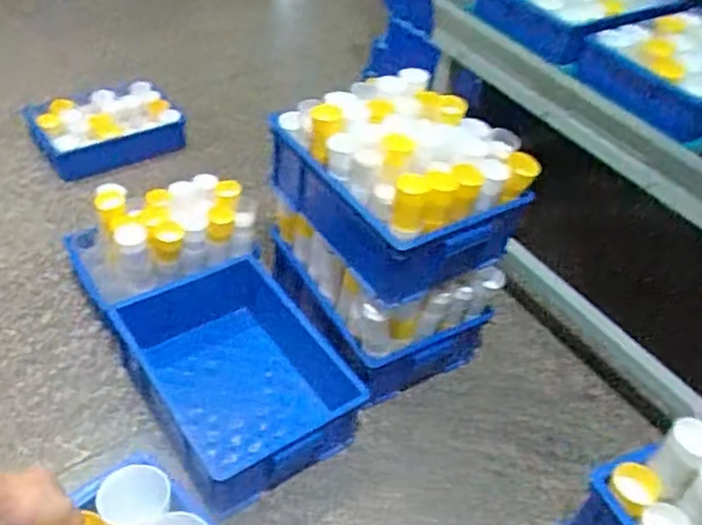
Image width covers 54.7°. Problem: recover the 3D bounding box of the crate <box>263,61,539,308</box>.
[{"bbox_3d":[0.100,-0.165,1.394,0.362,0.269,0.435,-17,49,-27],"label":"crate"}]

